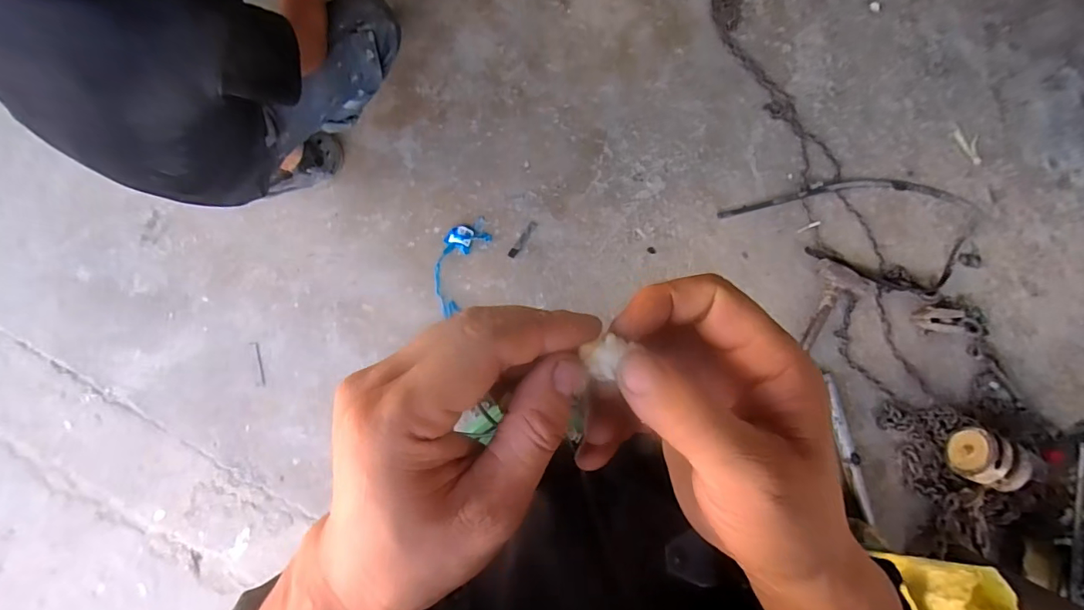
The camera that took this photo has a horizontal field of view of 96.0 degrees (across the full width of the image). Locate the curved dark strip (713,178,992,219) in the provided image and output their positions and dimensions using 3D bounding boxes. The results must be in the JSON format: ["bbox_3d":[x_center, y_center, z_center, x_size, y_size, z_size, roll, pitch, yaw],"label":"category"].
[{"bbox_3d":[0.875,-0.305,1.380,0.741,0.048,0.122,0,87,-1],"label":"curved dark strip"}]

